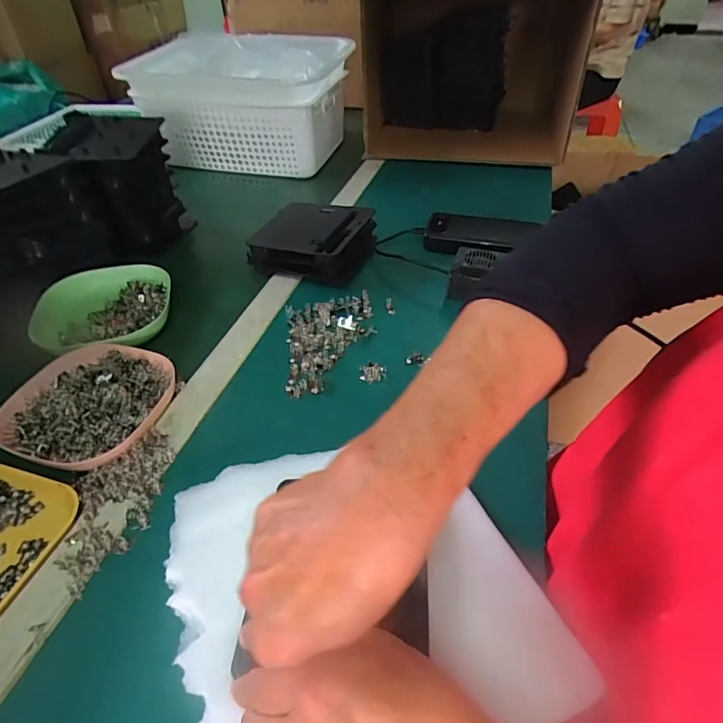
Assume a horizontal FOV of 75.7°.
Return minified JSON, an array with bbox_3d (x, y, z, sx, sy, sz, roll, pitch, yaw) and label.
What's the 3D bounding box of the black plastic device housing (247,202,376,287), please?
[{"bbox_3d":[-0.062,-0.156,0.597,0.135,0.058,0.116,16,45,15],"label":"black plastic device housing"}]

